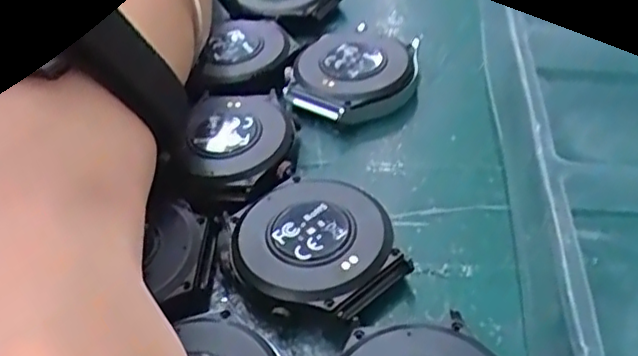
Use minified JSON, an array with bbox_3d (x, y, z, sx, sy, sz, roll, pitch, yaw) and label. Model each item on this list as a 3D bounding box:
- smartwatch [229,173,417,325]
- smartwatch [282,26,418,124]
[{"bbox_3d":[-0.001,0.018,0.180,0.040,0.010,0.046,-33,49,-27],"label":"smartwatch"},{"bbox_3d":[0.012,-0.038,0.242,0.043,0.012,0.049,21,49,26],"label":"smartwatch"}]

